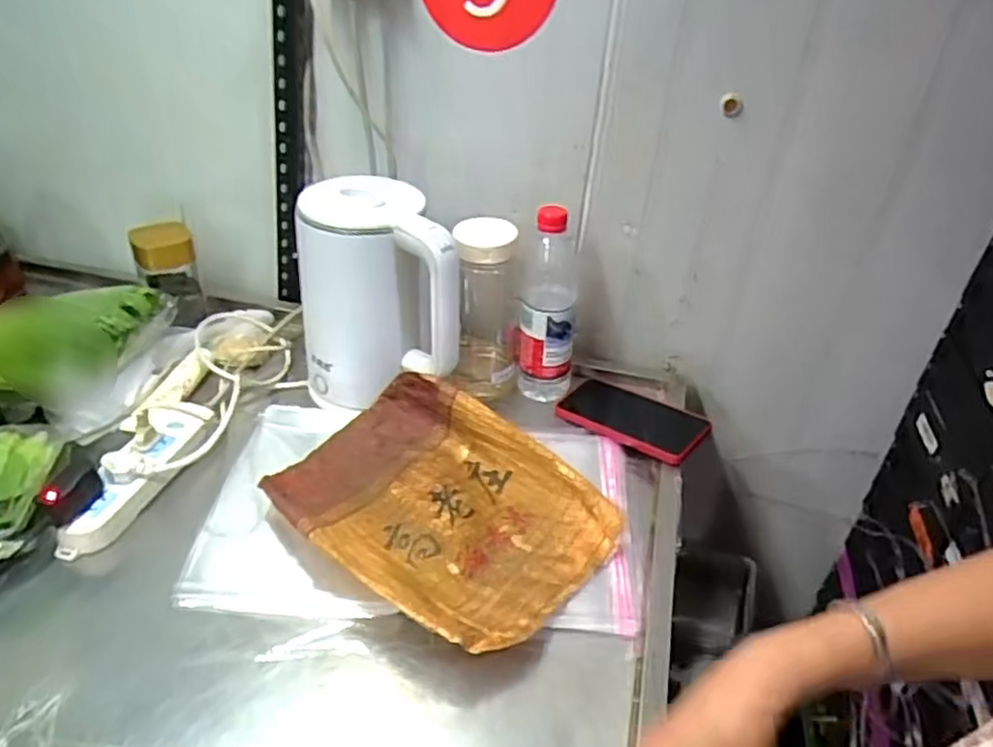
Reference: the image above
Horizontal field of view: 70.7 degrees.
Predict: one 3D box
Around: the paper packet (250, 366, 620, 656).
[{"bbox_3d":[-0.056,0.115,0.648,0.295,0.061,0.219,29,43,31],"label":"paper packet"}]

